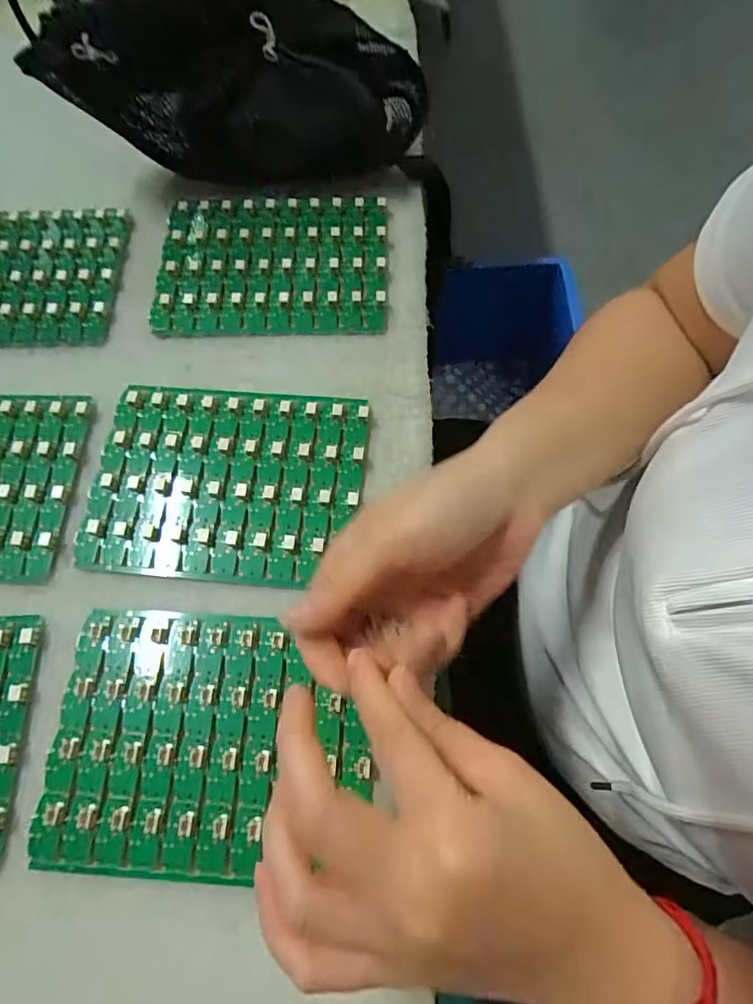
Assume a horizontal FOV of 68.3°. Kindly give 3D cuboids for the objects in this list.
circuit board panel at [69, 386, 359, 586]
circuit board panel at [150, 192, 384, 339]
[{"bbox_3d":[-0.093,-0.015,0.343,0.161,0.009,0.125,4,69,4],"label":"circuit board panel"},{"bbox_3d":[-0.076,-0.175,0.407,0.164,0.013,0.118,0,69,2],"label":"circuit board panel"}]

